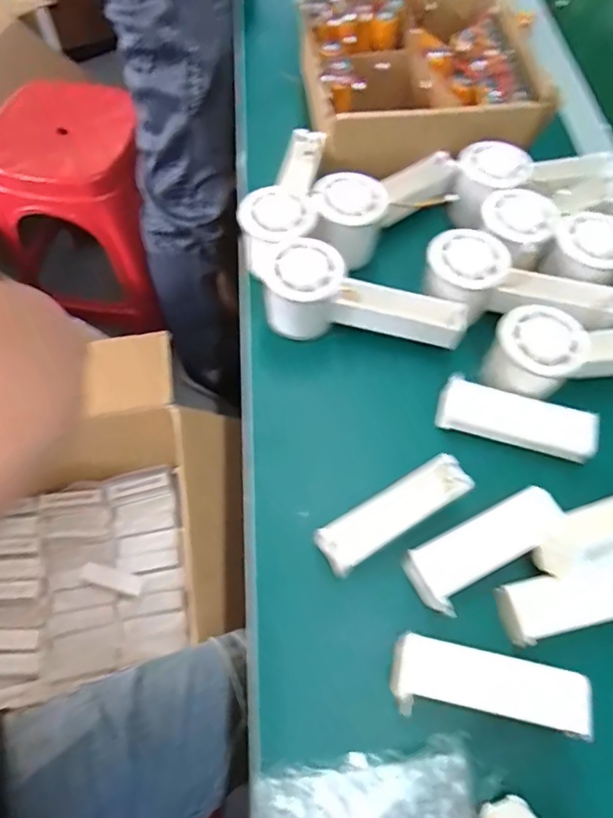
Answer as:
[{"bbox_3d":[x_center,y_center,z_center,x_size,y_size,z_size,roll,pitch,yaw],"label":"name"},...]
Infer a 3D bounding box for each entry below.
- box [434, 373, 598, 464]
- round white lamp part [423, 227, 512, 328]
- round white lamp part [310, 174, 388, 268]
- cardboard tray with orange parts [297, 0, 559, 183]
[{"bbox_3d":[0.148,0.007,0.375,0.106,0.021,0.033,16,62,7],"label":"box"},{"bbox_3d":[0.121,-0.102,0.413,0.059,0.048,0.065,25,64,11],"label":"round white lamp part"},{"bbox_3d":[0.033,-0.152,0.431,0.057,0.051,0.059,1,62,-1],"label":"round white lamp part"},{"bbox_3d":[0.108,-0.328,0.508,0.209,0.053,0.209,-1,62,-2],"label":"cardboard tray with orange parts"}]

